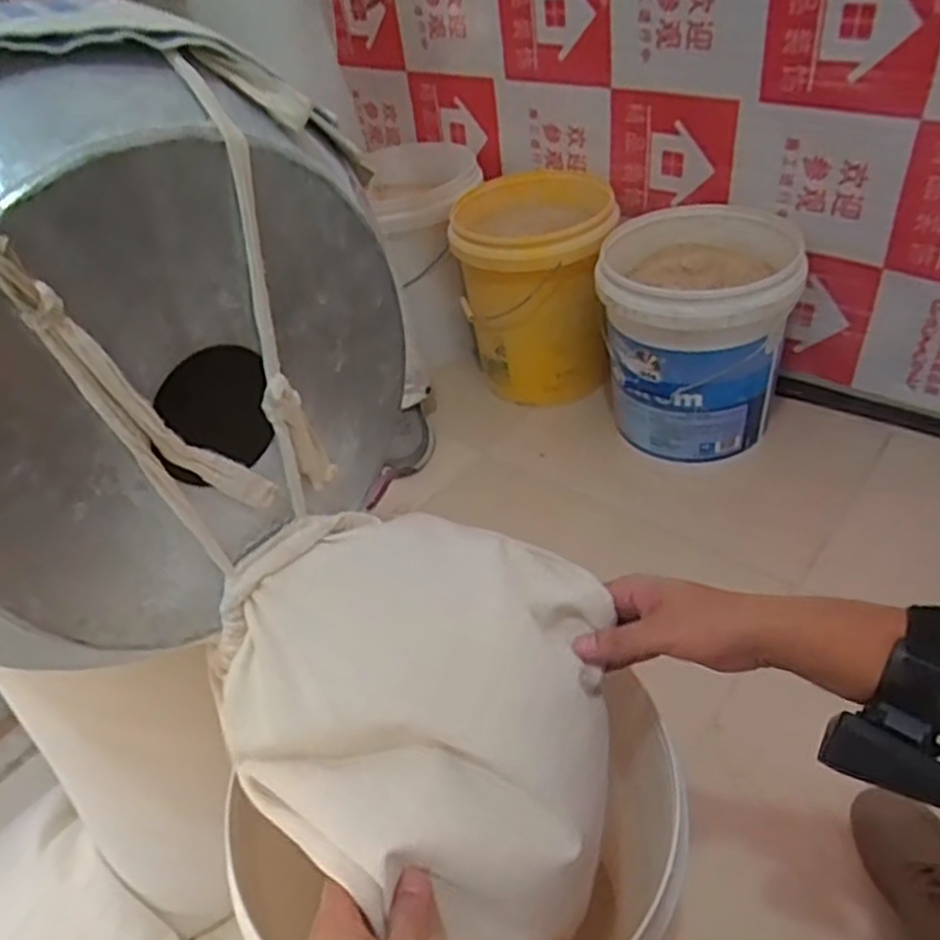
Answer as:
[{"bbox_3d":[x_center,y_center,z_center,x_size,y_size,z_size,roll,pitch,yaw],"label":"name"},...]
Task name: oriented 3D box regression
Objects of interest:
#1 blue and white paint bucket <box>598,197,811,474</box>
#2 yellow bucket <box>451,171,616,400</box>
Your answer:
[{"bbox_3d":[0.381,-0.232,1.284,0.307,0.323,0.317,3,43,16],"label":"blue and white paint bucket"},{"bbox_3d":[0.137,-0.365,1.506,0.285,0.354,0.290,-6,41,6],"label":"yellow bucket"}]

